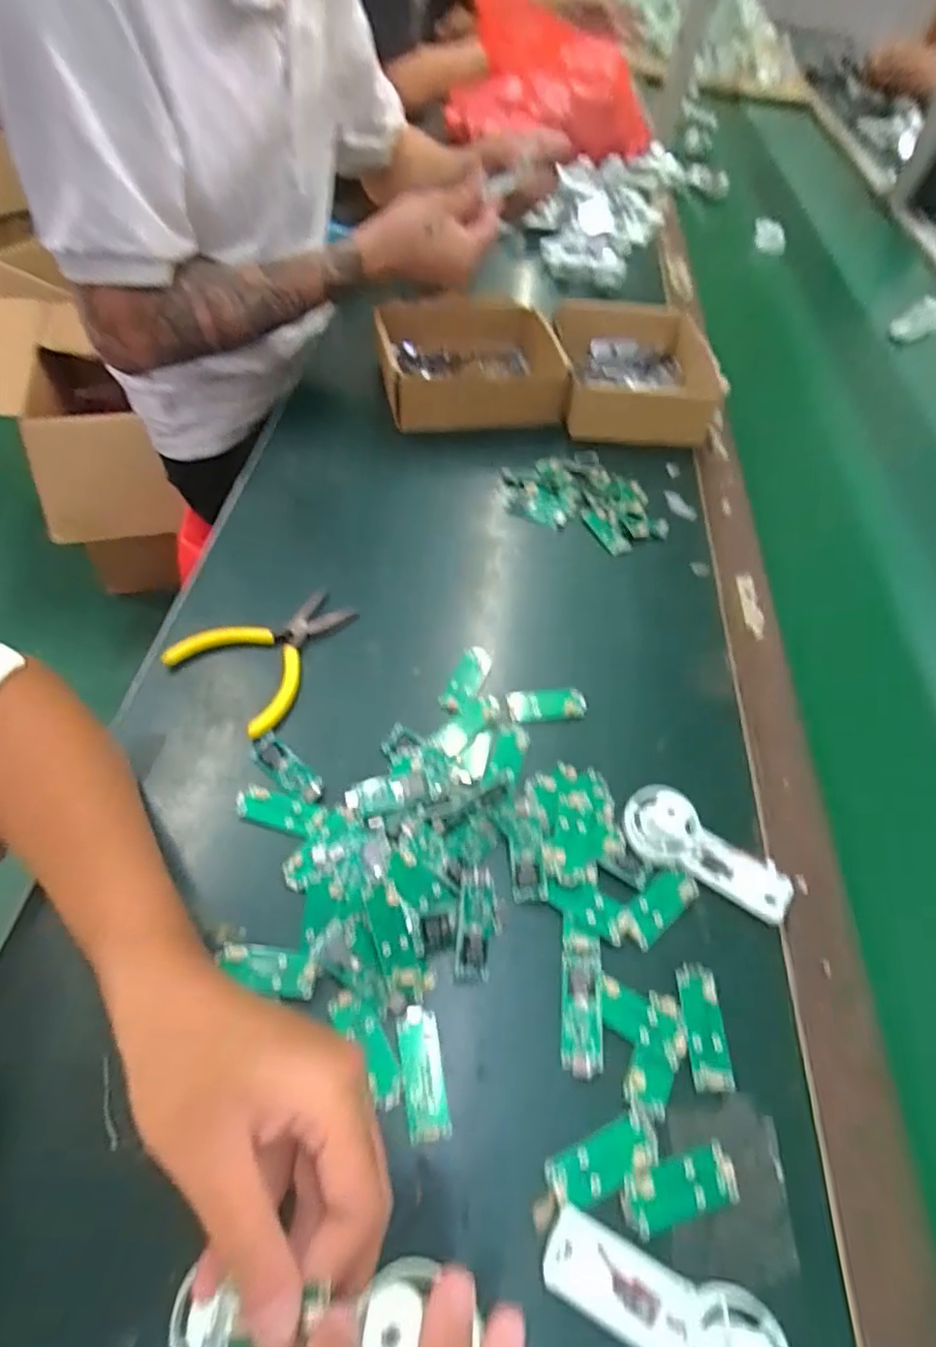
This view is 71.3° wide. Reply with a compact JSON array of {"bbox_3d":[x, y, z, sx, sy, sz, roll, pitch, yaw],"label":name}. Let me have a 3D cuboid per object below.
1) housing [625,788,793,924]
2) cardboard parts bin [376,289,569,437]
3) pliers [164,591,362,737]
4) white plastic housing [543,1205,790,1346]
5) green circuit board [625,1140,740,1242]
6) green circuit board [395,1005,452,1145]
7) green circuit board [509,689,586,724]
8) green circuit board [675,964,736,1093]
[{"bbox_3d":[0.134,0.098,0.363,0.095,0.027,0.035,27,56,16],"label":"housing"},{"bbox_3d":[0.001,-0.312,0.650,0.169,0.069,0.162,0,53,-4],"label":"cardboard parts bin"},{"bbox_3d":[-0.128,-0.018,0.442,0.087,0.017,0.114,35,58,21],"label":"pliers"},{"bbox_3d":[0.074,0.244,0.245,0.092,0.028,0.041,22,55,13],"label":"white plastic housing"},{"bbox_3d":[0.090,0.220,0.279,0.051,0.005,0.023,-11,54,-12],"label":"green circuit board"},{"bbox_3d":[-0.021,0.185,0.302,0.019,0.007,0.053,-8,54,-9],"label":"green circuit board"},{"bbox_3d":[0.053,0.019,0.434,0.051,0.006,0.023,-5,53,-8],"label":"green circuit board"},{"bbox_3d":[0.116,0.172,0.319,0.020,0.004,0.055,1,53,-3],"label":"green circuit board"}]

